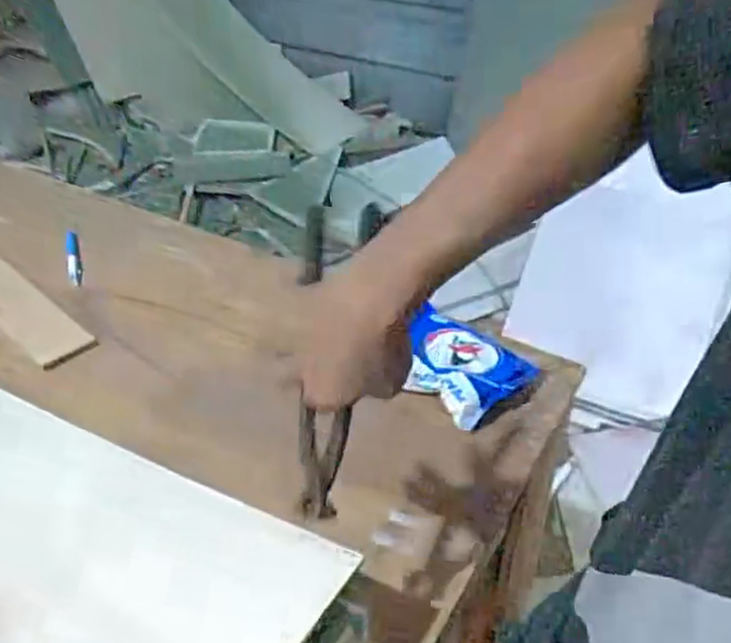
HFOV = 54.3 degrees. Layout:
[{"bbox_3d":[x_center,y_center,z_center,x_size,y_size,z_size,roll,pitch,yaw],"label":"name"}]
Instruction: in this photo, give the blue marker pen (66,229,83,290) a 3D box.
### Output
[{"bbox_3d":[-0.414,-0.090,1.010,0.021,0.015,0.108,-11,57,-16],"label":"blue marker pen"}]

